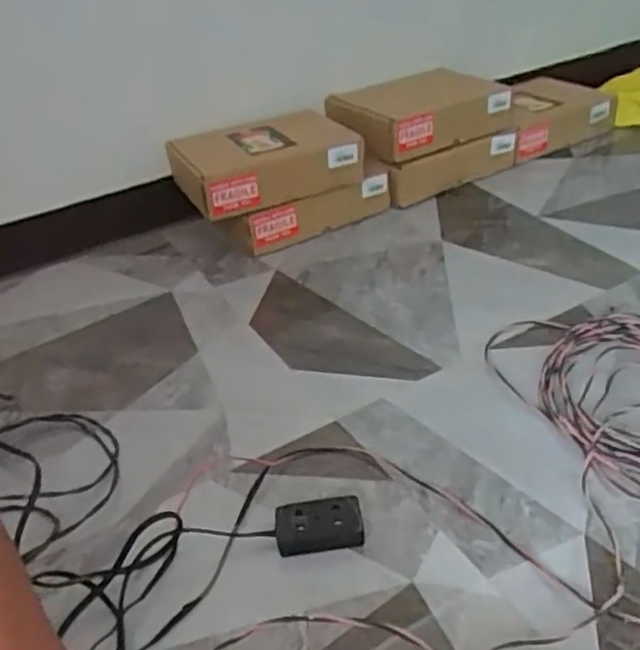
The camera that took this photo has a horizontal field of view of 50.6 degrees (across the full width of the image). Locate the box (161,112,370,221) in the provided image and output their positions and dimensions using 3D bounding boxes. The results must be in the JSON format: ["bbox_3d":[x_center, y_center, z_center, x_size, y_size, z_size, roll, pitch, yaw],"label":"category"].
[{"bbox_3d":[-0.094,-0.268,1.106,0.271,0.093,0.222,-23,38,-22],"label":"box"}]

